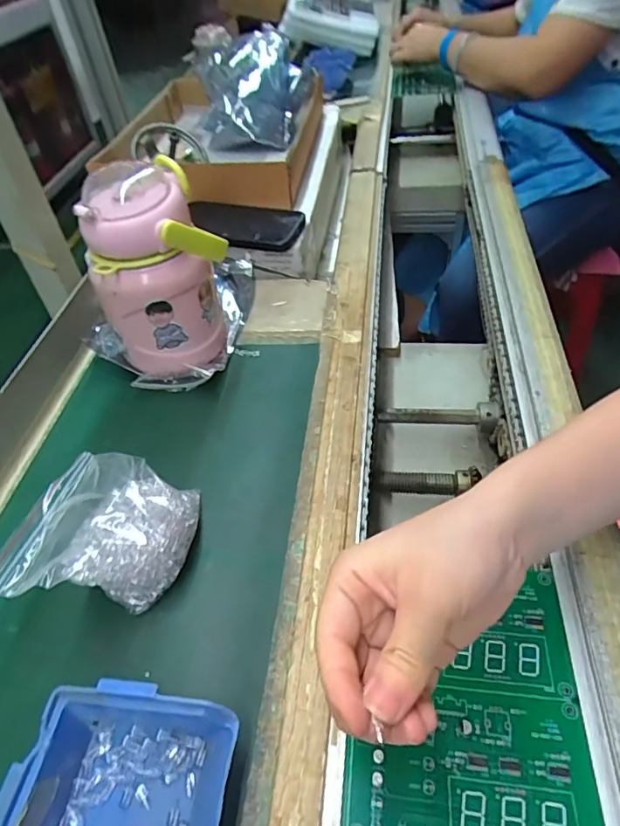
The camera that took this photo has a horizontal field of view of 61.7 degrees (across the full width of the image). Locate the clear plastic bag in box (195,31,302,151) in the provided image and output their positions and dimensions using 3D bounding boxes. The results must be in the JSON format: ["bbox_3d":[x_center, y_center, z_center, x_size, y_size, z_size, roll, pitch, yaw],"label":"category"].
[{"bbox_3d":[-0.084,-0.453,0.729,0.143,0.098,0.136,-7,47,-2],"label":"clear plastic bag in box"}]

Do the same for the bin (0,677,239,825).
[{"bbox_3d":[-0.091,0.188,0.242,0.092,0.046,0.101,3,48,7],"label":"bin"}]

